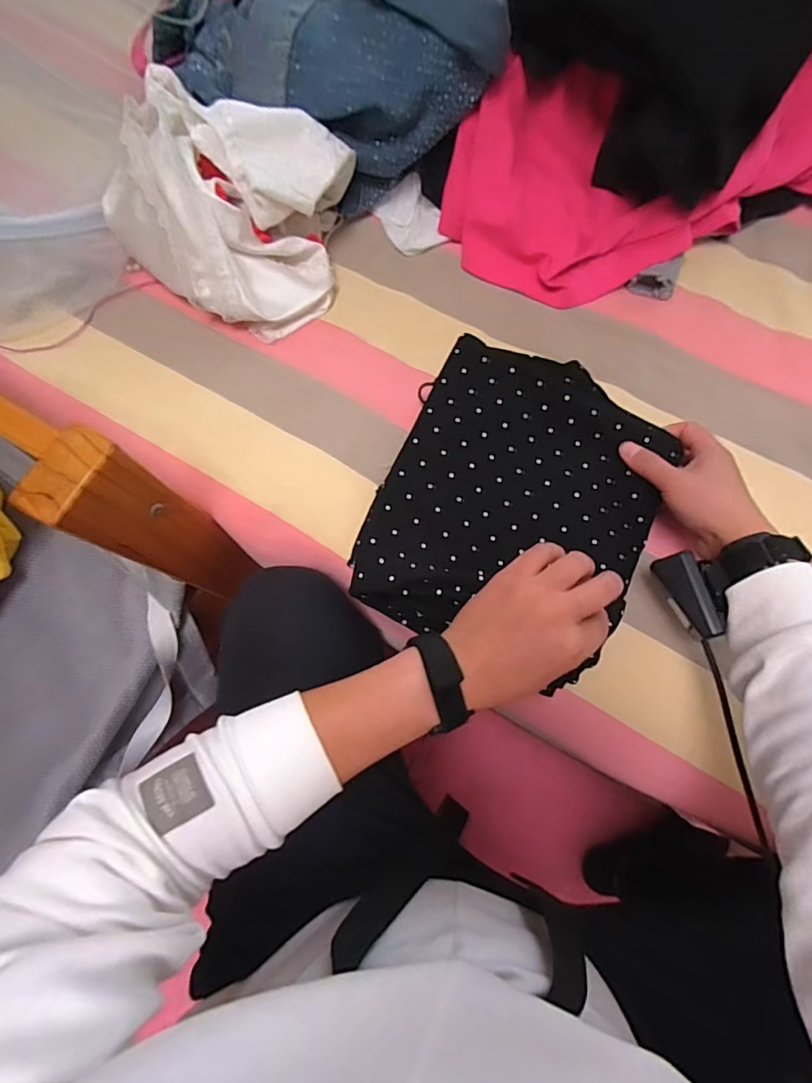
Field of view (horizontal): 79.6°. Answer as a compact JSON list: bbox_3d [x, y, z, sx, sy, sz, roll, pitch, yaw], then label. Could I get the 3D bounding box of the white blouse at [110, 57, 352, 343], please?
[{"bbox_3d":[-0.205,-0.373,0.541,0.263,0.119,0.233,19,76,7],"label":"white blouse"}]

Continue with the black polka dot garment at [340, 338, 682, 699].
[{"bbox_3d":[0.102,-0.038,0.434,0.229,0.046,0.273,24,77,8],"label":"black polka dot garment"}]

